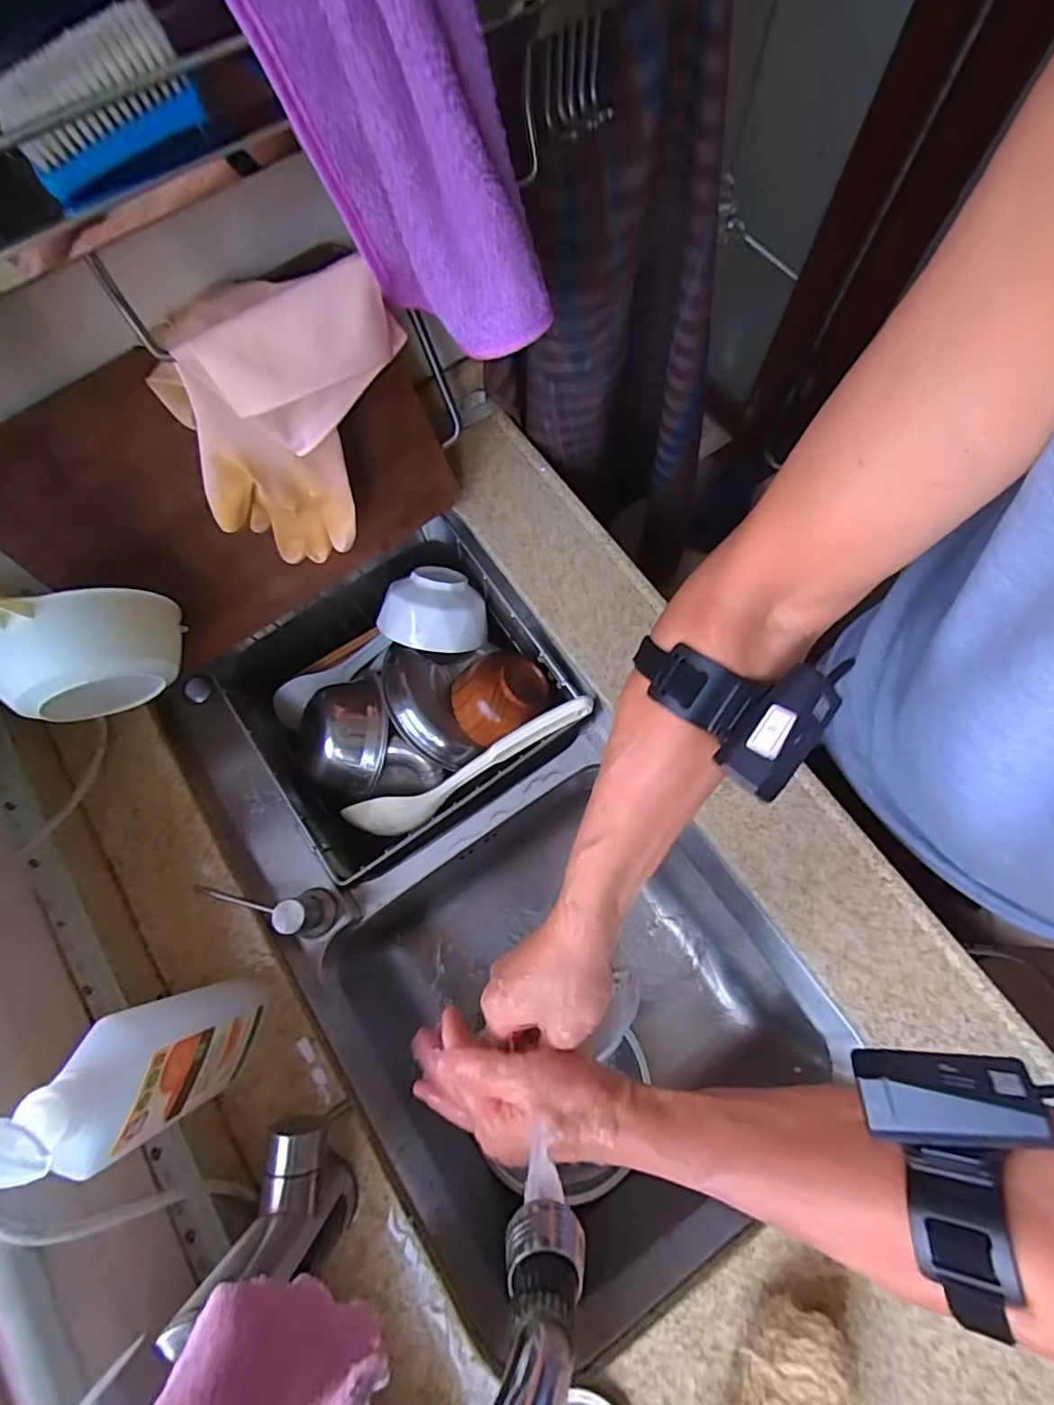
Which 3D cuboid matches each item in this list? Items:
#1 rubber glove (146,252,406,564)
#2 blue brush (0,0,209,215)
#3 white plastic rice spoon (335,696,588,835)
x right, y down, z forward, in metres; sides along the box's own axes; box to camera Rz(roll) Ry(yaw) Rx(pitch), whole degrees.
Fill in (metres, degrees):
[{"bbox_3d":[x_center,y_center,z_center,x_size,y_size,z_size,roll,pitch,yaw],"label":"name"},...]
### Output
[{"bbox_3d":[-0.164,-0.195,0.438,0.166,0.219,0.048,-20,74,-4],"label":"rubber glove"},{"bbox_3d":[-0.194,-0.272,0.267,0.080,0.040,0.029,-29,75,-7],"label":"blue brush"},{"bbox_3d":[-0.062,0.068,0.601,0.283,0.029,0.048,-30,74,9],"label":"white plastic rice spoon"}]

